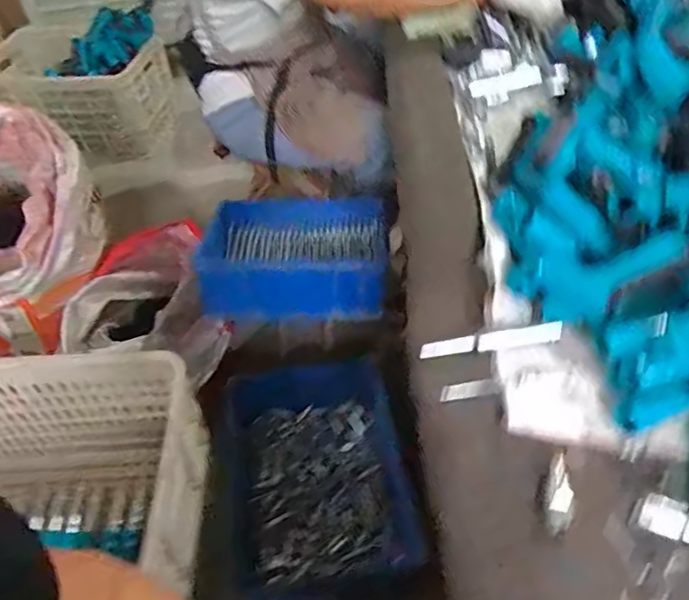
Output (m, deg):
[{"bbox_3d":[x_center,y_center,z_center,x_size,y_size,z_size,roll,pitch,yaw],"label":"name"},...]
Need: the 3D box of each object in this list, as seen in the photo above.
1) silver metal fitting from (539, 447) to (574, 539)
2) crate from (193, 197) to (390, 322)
[{"bbox_3d":[0.170,0.152,0.441,0.024,0.010,0.071,14,50,16],"label":"silver metal fitting"},{"bbox_3d":[-0.103,-0.087,1.094,0.363,0.144,0.205,-2,48,2],"label":"crate"}]

